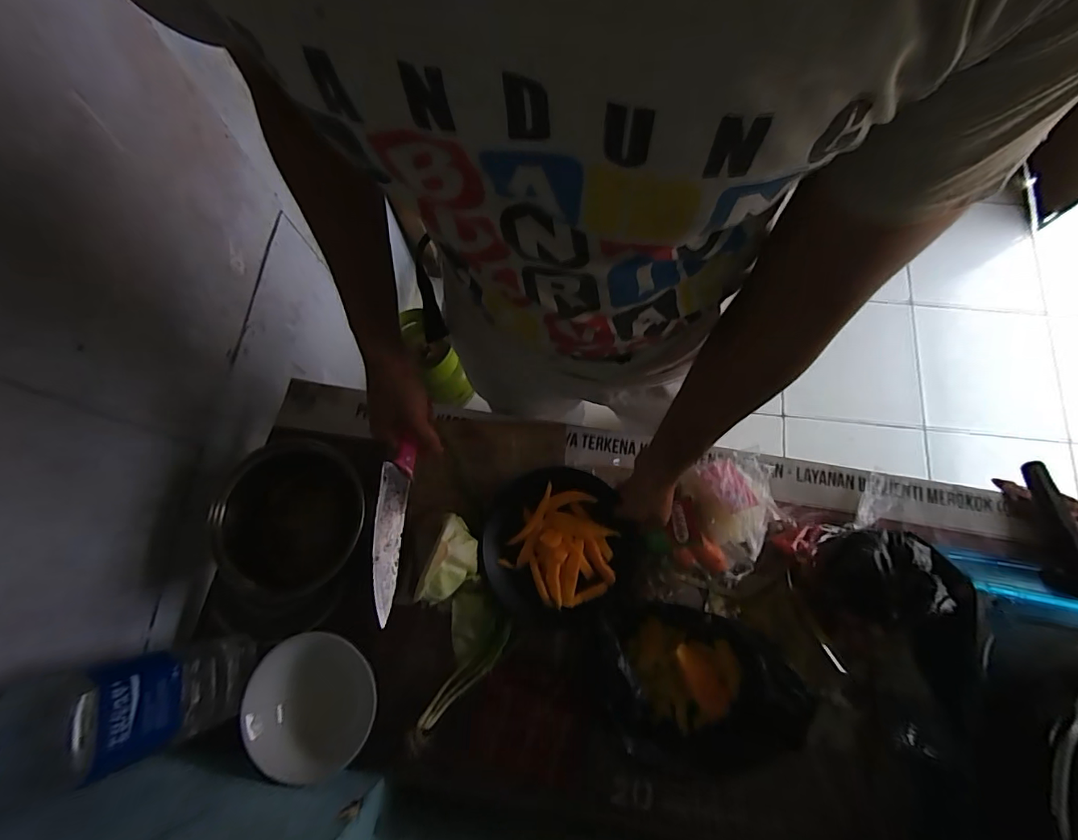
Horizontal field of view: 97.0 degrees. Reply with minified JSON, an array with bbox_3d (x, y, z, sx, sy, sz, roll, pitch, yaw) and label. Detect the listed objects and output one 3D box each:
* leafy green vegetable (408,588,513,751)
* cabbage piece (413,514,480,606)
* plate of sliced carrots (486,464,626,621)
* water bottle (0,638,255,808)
[{"bbox_3d":[-0.095,0.317,0.611,0.080,0.023,0.181,16,76,5],"label":"leafy green vegetable"},{"bbox_3d":[-0.110,0.185,0.613,0.058,0.065,0.110,22,77,7],"label":"cabbage piece"},{"bbox_3d":[0.022,0.169,0.656,0.185,0.049,0.195,0,75,1],"label":"plate of sliced carrots"},{"bbox_3d":[-0.412,0.285,0.468,0.087,0.286,0.092,-8,75,-1],"label":"water bottle"}]

